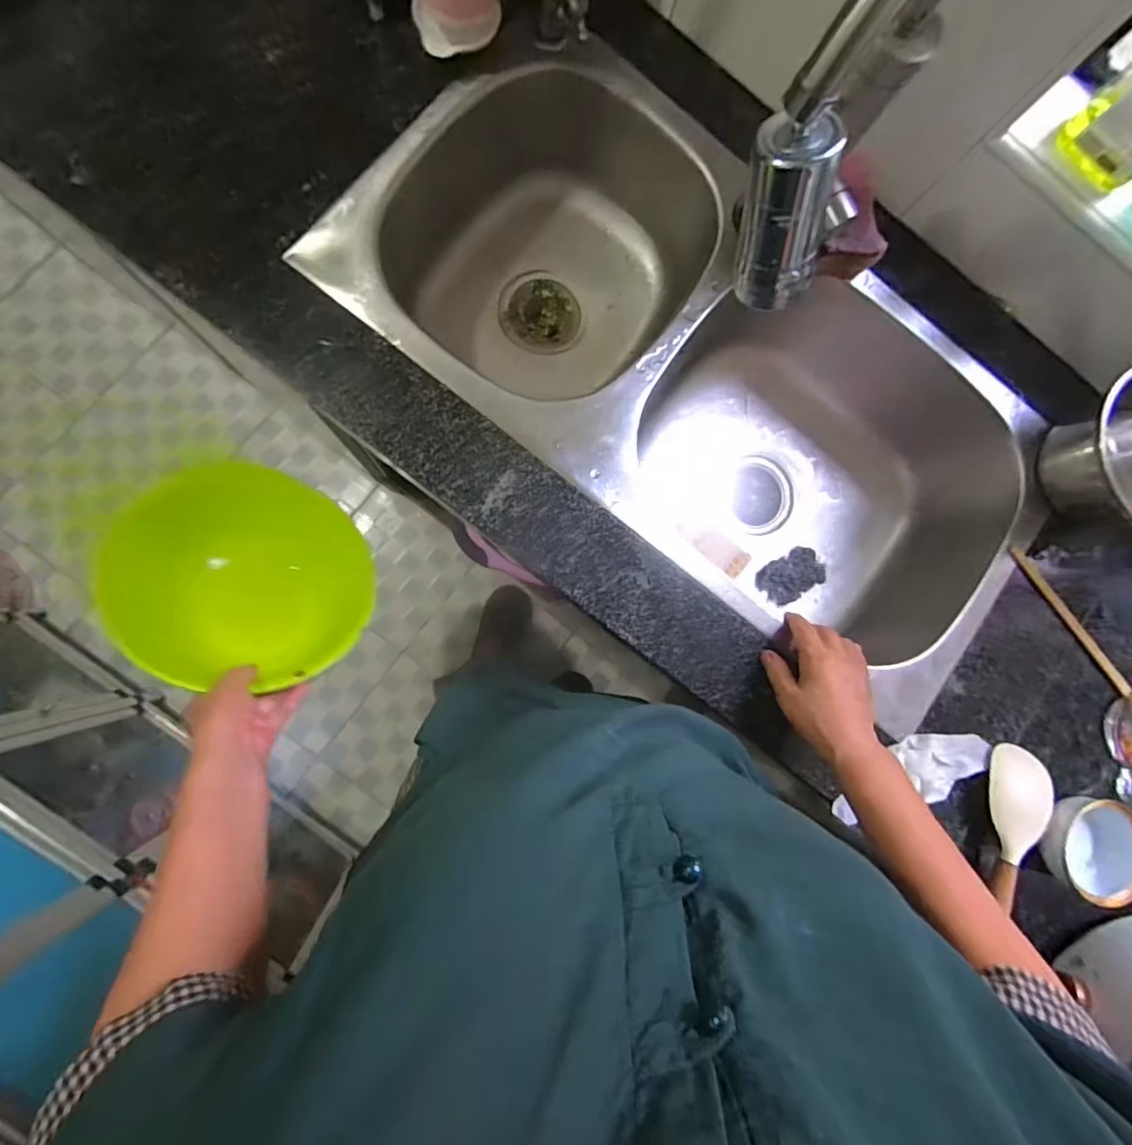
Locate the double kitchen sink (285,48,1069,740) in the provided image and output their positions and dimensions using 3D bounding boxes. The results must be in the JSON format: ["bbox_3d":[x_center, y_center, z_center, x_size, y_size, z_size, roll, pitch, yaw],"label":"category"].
[{"bbox_3d":[0.158,-0.210,0.634,0.790,0.187,0.389,38,82,-3],"label":"double kitchen sink"}]

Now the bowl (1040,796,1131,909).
[{"bbox_3d":[0.539,0.285,0.543,0.098,0.043,0.094,1,86,-7],"label":"bowl"}]

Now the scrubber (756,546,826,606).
[{"bbox_3d":[0.305,0.006,0.709,0.087,0.025,0.057,-32,91,-7],"label":"scrubber"}]

